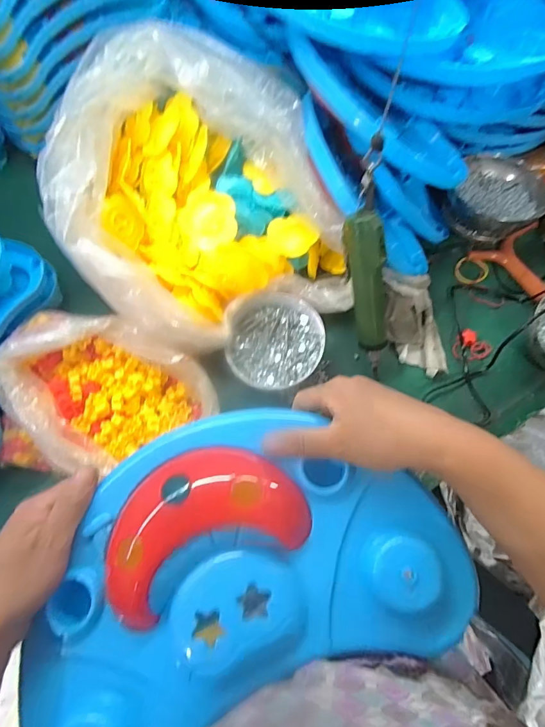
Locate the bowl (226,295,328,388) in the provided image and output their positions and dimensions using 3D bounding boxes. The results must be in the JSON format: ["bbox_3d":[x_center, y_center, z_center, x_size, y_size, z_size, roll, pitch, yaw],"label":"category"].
[{"bbox_3d":[0.003,-0.037,0.603,0.140,0.059,0.137,0,73,1],"label":"bowl"}]

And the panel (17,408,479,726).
[{"bbox_3d":[-0.031,0.138,0.287,0.304,0.032,0.202,-20,73,-5],"label":"panel"}]

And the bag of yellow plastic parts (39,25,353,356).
[{"bbox_3d":[-0.107,-0.235,0.570,0.346,0.200,0.386,-20,73,-5],"label":"bag of yellow plastic parts"}]

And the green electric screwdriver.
[{"bbox_3d":[0.129,-0.093,0.540,0.040,0.256,0.034,-16,34,-4],"label":"green electric screwdriver"}]

